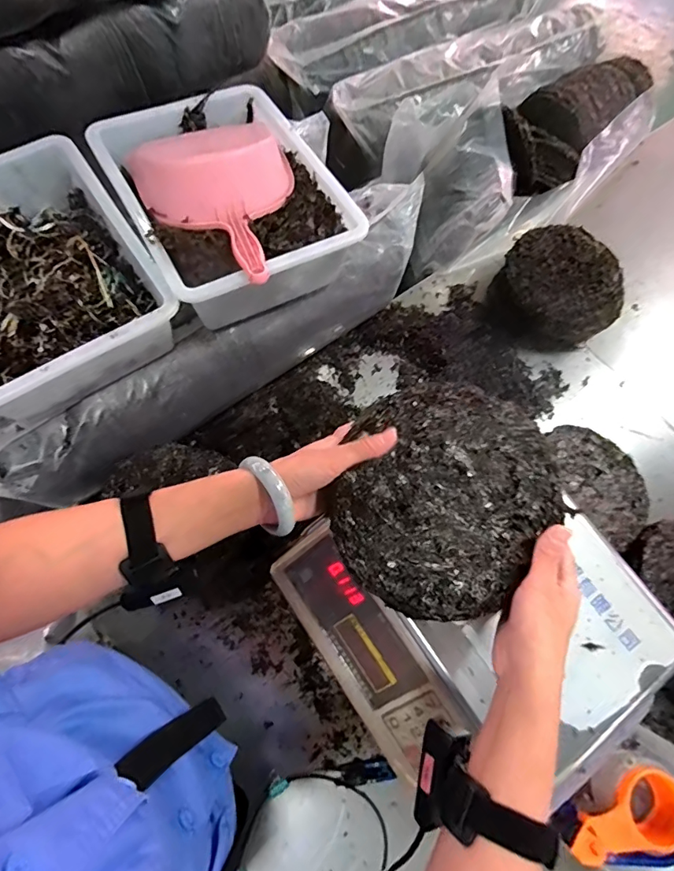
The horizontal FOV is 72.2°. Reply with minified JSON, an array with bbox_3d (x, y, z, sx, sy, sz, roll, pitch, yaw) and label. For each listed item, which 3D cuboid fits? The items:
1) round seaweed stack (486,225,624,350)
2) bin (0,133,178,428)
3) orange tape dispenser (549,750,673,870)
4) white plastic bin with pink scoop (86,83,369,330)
[{"bbox_3d":[0.420,-0.272,0.896,0.221,0.126,0.208,1,69,-3],"label":"round seaweed stack"},{"bbox_3d":[-0.403,-0.203,0.620,0.265,0.105,0.351,-32,75,-14],"label":"bin"},{"bbox_3d":[0.344,0.452,0.567,0.152,0.068,0.103,-1,70,-4],"label":"orange tape dispenser"},{"bbox_3d":[-0.154,-0.344,0.664,0.279,0.140,0.372,-28,74,-13],"label":"white plastic bin with pink scoop"}]

